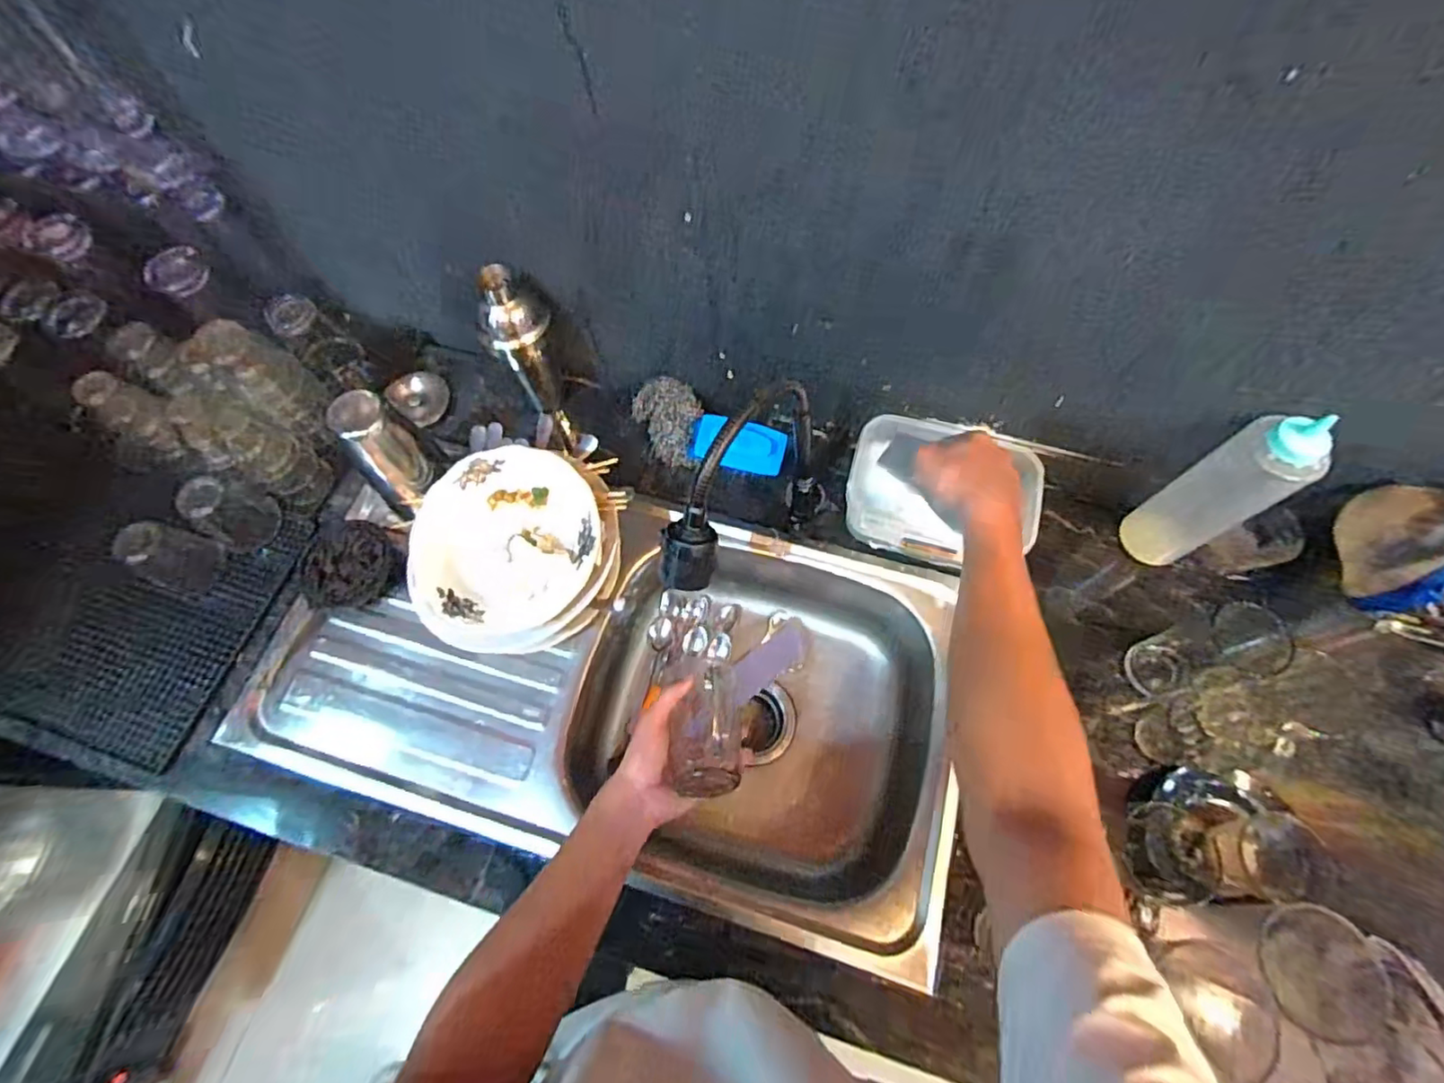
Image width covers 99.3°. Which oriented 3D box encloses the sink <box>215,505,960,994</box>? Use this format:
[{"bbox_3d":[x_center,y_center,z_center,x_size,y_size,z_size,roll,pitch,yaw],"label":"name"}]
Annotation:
[{"bbox_3d":[-0.115,0.159,0.729,0.748,0.146,0.395,14,68,7],"label":"sink"}]

